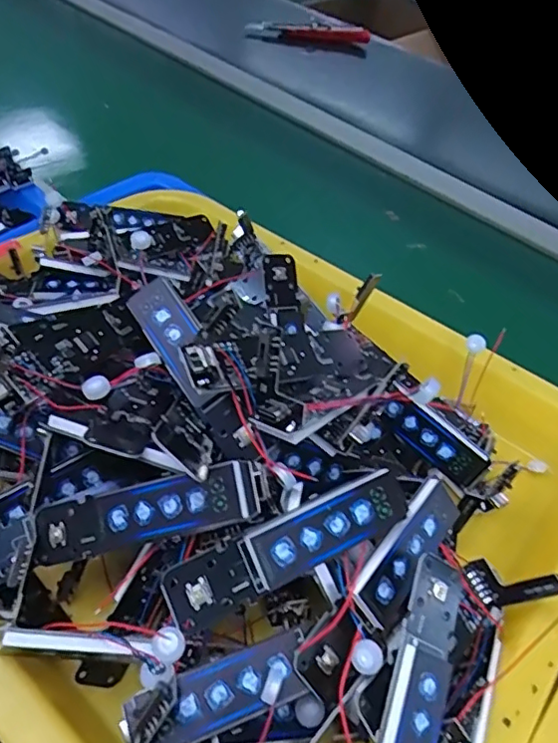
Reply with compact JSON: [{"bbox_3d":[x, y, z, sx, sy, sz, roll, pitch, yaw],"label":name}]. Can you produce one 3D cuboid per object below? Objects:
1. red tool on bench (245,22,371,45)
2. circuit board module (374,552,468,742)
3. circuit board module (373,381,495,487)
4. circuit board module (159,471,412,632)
[{"bbox_3d":[0.047,-0.515,0.861,0.188,0.033,0.030,-8,51,-15],"label":"red tool on bench"},{"bbox_3d":[0.038,0.092,0.156,0.023,0.005,0.077,35,59,-15],"label":"circuit board module"},{"bbox_3d":[0.062,0.027,0.233,0.049,0.017,0.004,41,18,12],"label":"circuit board module"},{"bbox_3d":[0.015,0.047,0.172,0.053,0.004,0.018,-22,88,-18],"label":"circuit board module"}]

